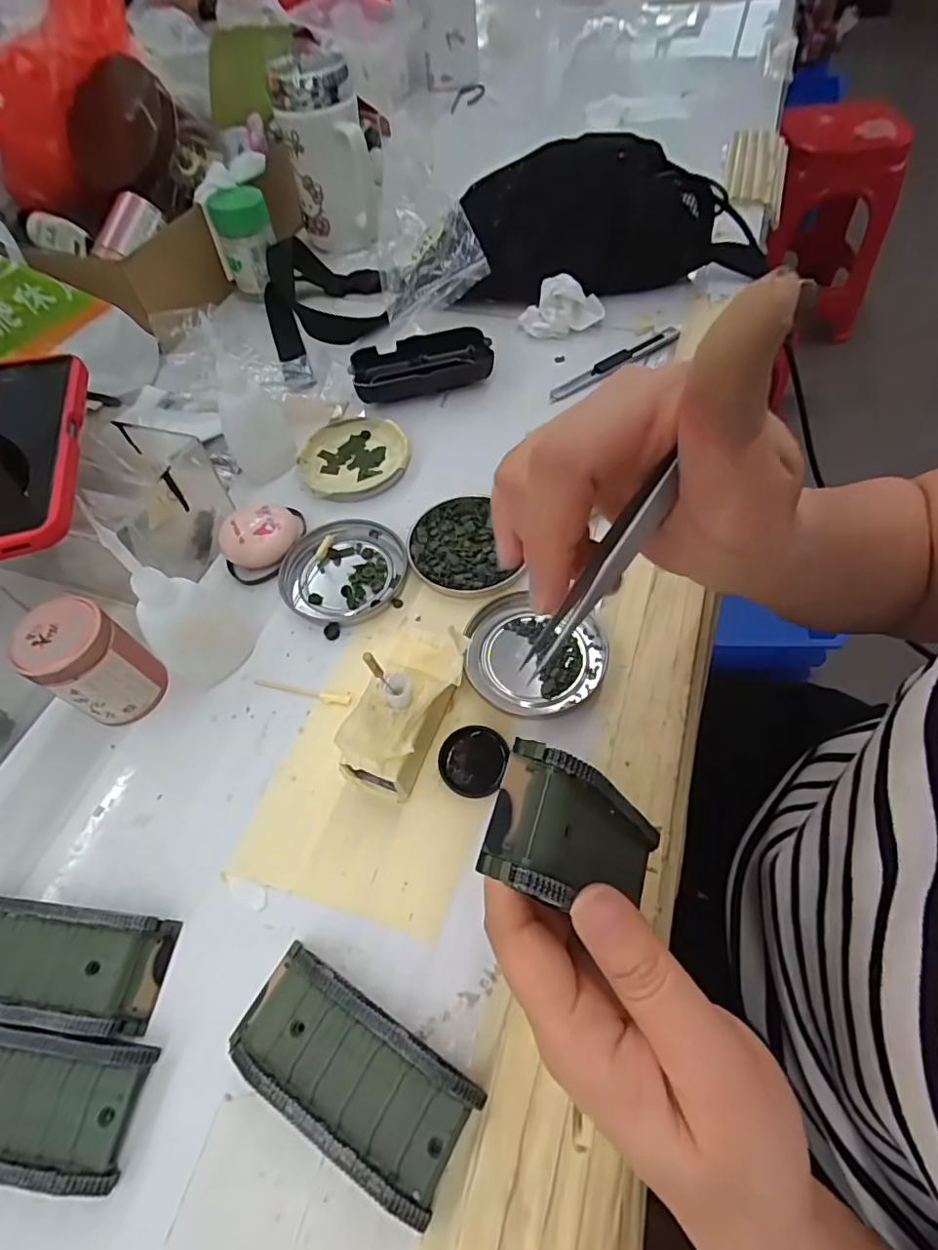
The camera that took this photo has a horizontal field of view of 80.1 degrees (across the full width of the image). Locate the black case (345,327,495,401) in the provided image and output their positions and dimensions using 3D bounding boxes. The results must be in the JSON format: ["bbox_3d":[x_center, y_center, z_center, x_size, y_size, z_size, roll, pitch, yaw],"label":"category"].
[{"bbox_3d":[-0.038,-0.207,0.445,0.106,0.026,0.053,-13,57,-3],"label":"black case"}]

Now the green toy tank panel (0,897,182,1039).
[{"bbox_3d":[-0.182,0.147,0.243,0.095,0.016,0.043,3,58,7],"label":"green toy tank panel"}]

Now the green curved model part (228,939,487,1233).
[{"bbox_3d":[-0.047,0.172,0.217,0.095,0.021,0.044,25,63,20],"label":"green curved model part"}]

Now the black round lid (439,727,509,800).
[{"bbox_3d":[0.002,0.069,0.285,0.033,0.006,0.036,-2,57,4],"label":"black round lid"}]

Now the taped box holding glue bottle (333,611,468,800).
[{"bbox_3d":[-0.032,0.043,0.284,0.045,0.042,0.087,13,60,13],"label":"taped box holding glue bottle"}]

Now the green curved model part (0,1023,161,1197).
[{"bbox_3d":[-0.174,0.185,0.218,0.089,0.014,0.044,4,58,8],"label":"green curved model part"}]

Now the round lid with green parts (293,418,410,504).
[{"bbox_3d":[-0.085,-0.122,0.410,0.078,0.013,0.073,-2,57,4],"label":"round lid with green parts"}]

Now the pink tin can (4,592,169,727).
[{"bbox_3d":[-0.198,0.022,0.296,0.043,0.062,0.043,-2,57,4],"label":"pink tin can"}]

